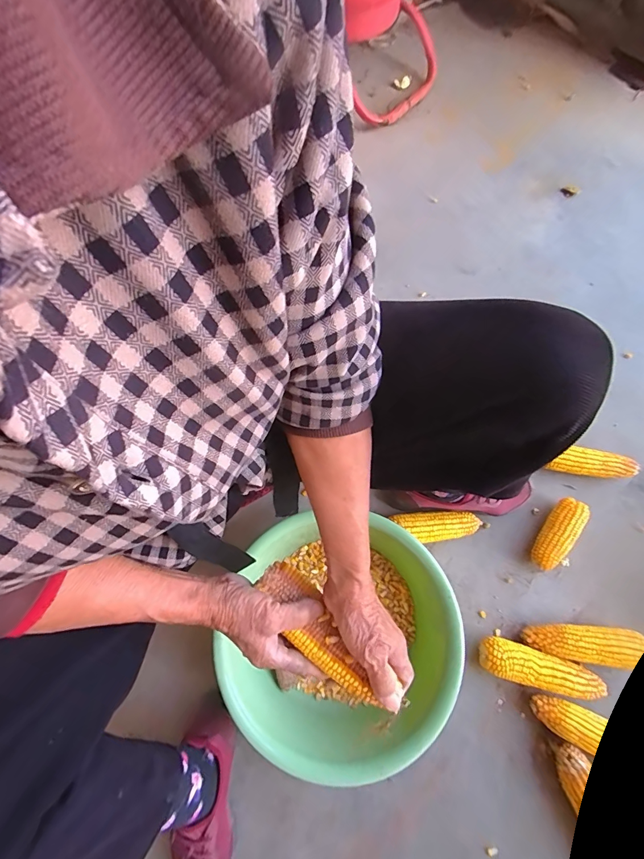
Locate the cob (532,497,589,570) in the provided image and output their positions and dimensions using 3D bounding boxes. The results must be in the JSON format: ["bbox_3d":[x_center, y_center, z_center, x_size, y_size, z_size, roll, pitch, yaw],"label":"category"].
[{"bbox_3d":[0.410,0.181,0.669,0.052,0.052,0.135,36,79,14],"label":"cob"}]

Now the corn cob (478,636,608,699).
[{"bbox_3d":[0.342,0.380,0.603,0.187,0.051,0.056,17,75,10],"label":"corn cob"}]

